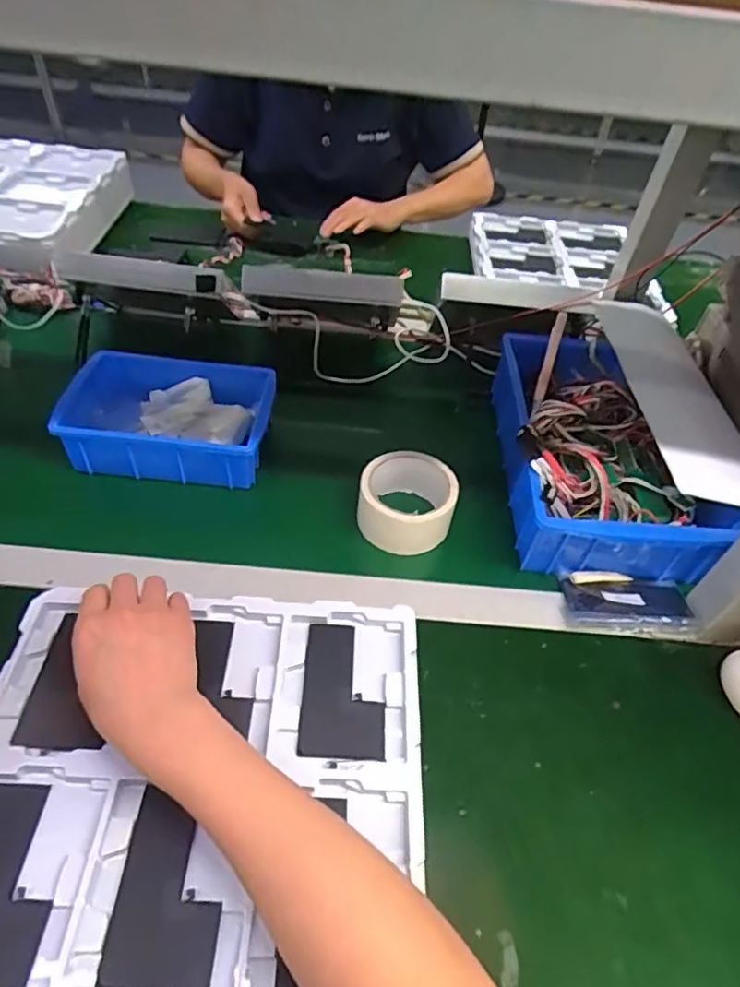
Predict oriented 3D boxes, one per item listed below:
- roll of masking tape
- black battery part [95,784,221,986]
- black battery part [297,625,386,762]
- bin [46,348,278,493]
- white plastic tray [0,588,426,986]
[{"bbox_3d":[0.038,0.003,0.577,0.089,0.049,0.095,3,48,-4],"label":"roll of masking tape"},{"bbox_3d":[-0.124,0.247,0.368,0.063,0.004,0.101,4,48,-3],"label":"black battery part"},{"bbox_3d":[-0.021,0.153,0.463,0.065,0.009,0.108,4,48,-3],"label":"black battery part"},{"bbox_3d":[-0.217,-0.085,0.631,0.219,0.067,0.132,8,48,0],"label":"bin"},{"bbox_3d":[-0.125,0.199,0.415,0.319,0.024,0.276,4,48,-3],"label":"white plastic tray"}]

